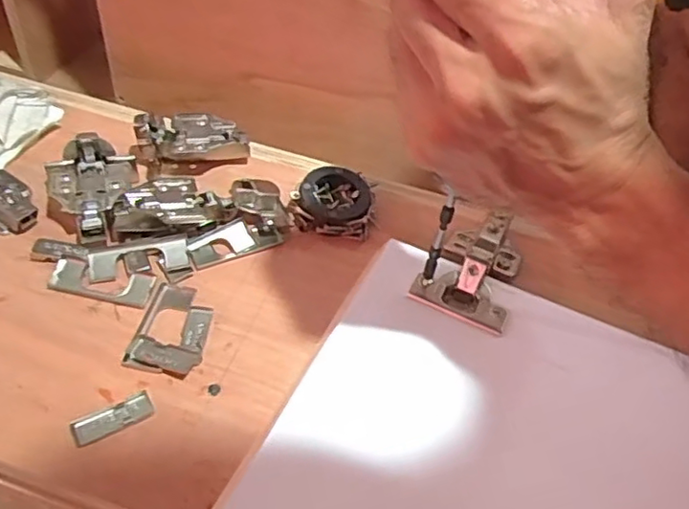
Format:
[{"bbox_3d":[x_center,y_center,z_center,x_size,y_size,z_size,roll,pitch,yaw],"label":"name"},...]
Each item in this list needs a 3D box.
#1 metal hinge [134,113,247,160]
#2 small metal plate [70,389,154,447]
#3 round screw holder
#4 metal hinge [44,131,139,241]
[{"bbox_3d":[-0.117,-0.090,0.483,0.081,0.036,0.050,-1,45,-7],"label":"metal hinge"},{"bbox_3d":[-0.124,0.086,0.332,0.041,0.004,0.016,-23,52,-26],"label":"small metal plate"},{"bbox_3d":[-0.009,-0.038,0.452,0.058,0.027,0.046,3,45,-2],"label":"round screw holder"},{"bbox_3d":[-0.173,-0.047,0.430,0.055,0.034,0.080,-10,47,-15],"label":"metal hinge"}]

